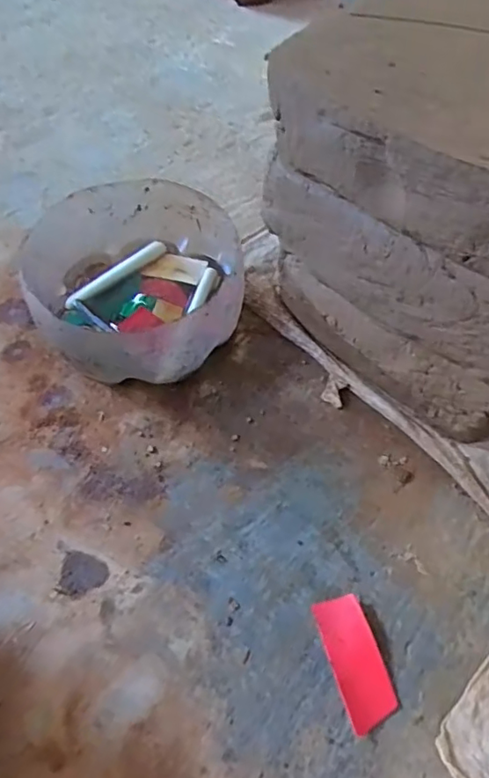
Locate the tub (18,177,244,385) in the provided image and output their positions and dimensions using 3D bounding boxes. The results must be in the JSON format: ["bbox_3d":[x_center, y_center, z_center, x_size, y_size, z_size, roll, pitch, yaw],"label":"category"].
[{"bbox_3d":[-0.123,-0.117,0.672,0.233,0.119,0.235,0,58,0],"label":"tub"}]

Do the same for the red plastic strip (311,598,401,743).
[{"bbox_3d":[0.101,0.245,0.515,0.045,0.008,0.107,-14,59,-9],"label":"red plastic strip"}]

